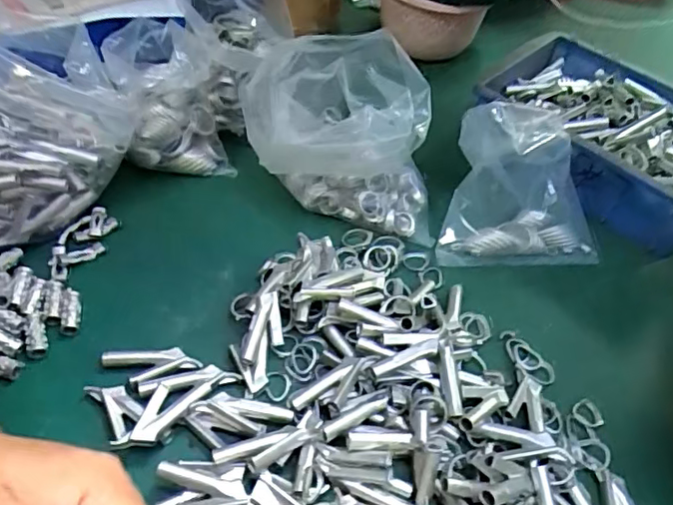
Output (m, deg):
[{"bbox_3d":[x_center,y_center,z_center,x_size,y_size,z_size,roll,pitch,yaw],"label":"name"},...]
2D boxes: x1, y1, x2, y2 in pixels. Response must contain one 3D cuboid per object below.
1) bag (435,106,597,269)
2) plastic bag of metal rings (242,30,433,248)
[{"bbox_3d":[0.160,-0.052,0.477,0.133,0.126,0.067,1,48,-7],"label":"bag"},{"bbox_3d":[0.002,-0.102,0.501,0.161,0.119,0.142,2,48,-6],"label":"plastic bag of metal rings"}]

